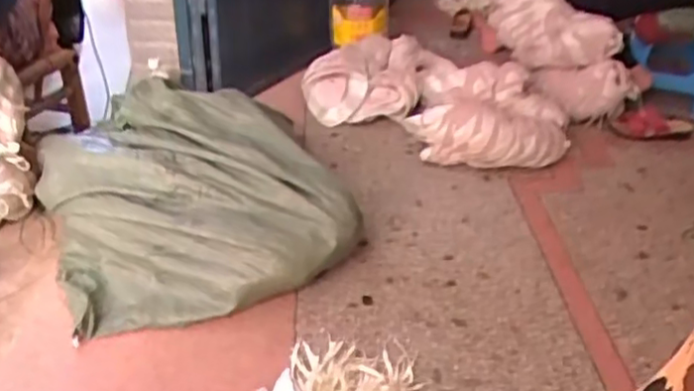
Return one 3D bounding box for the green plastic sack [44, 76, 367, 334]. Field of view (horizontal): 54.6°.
[{"bbox_3d":[-0.313,0.000,1.356,0.536,0.241,0.533,-14,35,-23],"label":"green plastic sack"}]

